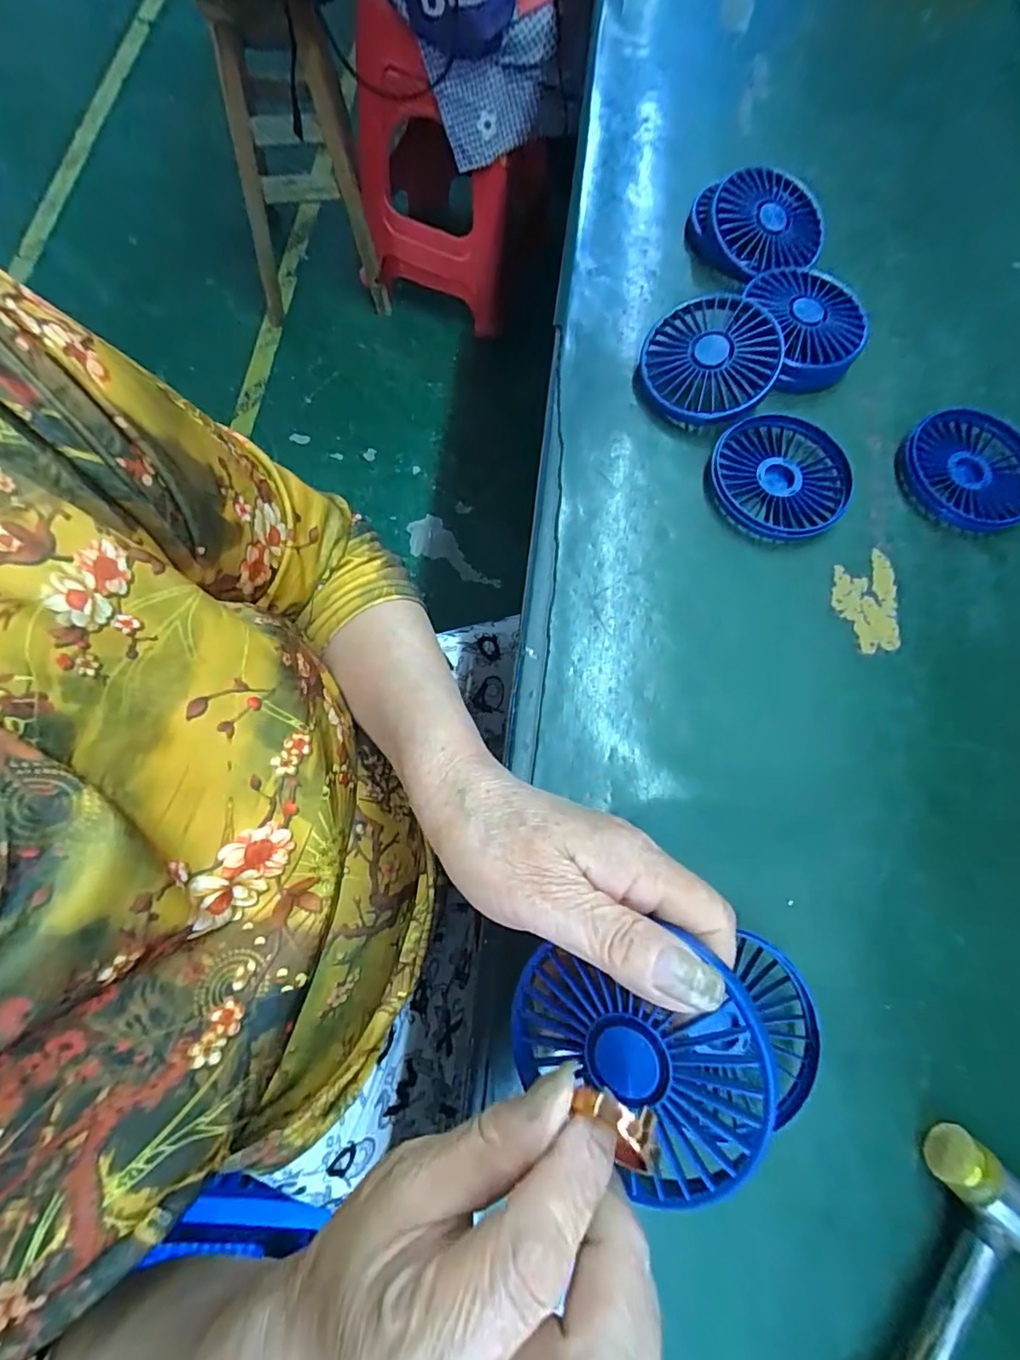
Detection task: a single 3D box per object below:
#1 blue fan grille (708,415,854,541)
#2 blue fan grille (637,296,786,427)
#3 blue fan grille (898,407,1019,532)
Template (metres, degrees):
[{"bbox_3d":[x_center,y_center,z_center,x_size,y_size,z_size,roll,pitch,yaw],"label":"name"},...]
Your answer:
[{"bbox_3d":[0.178,-0.134,0.352,0.087,0.015,0.088,1,73,-2],"label":"blue fan grille"},{"bbox_3d":[0.134,-0.218,0.362,0.088,0.018,0.088,24,89,19],"label":"blue fan grille"},{"bbox_3d":[0.314,-0.143,0.362,0.088,0.013,0.086,1,73,-2],"label":"blue fan grille"}]

